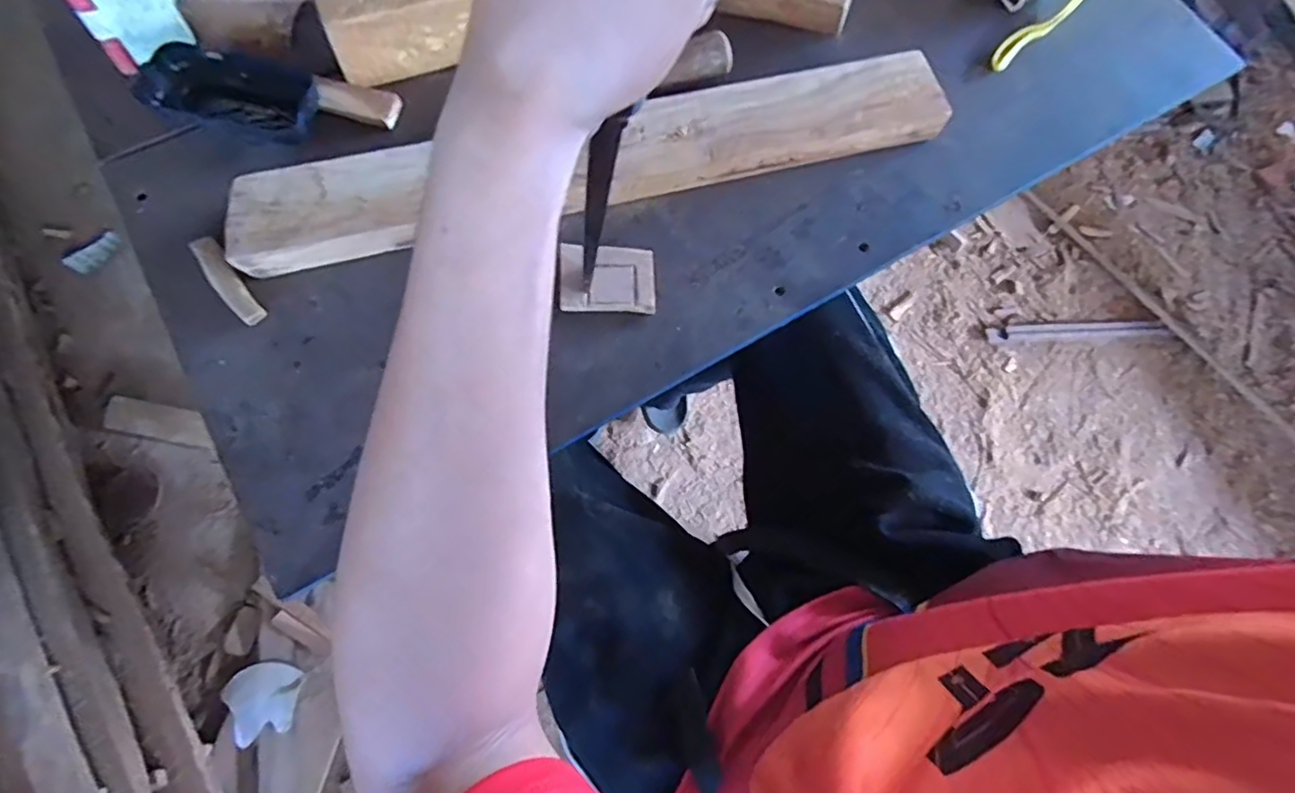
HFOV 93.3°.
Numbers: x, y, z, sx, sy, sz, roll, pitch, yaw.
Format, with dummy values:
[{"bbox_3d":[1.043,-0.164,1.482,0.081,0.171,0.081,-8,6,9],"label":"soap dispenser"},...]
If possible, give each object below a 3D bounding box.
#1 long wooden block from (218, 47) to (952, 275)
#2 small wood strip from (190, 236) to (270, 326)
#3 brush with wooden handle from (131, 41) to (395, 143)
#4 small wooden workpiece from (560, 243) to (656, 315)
[{"bbox_3d":[-0.029,-0.166,0.412,0.473,0.024,0.077,-15,73,-8],"label":"long wooden block"},{"bbox_3d":[-0.264,-0.073,0.383,0.015,0.005,0.070,-38,77,-14],"label":"small wood strip"},{"bbox_3d":[-0.253,-0.204,0.417,0.157,0.028,0.062,14,71,2],"label":"brush with wooden handle"},{"bbox_3d":[-0.026,-0.077,0.397,0.060,0.005,0.047,0,72,-3],"label":"small wooden workpiece"}]

